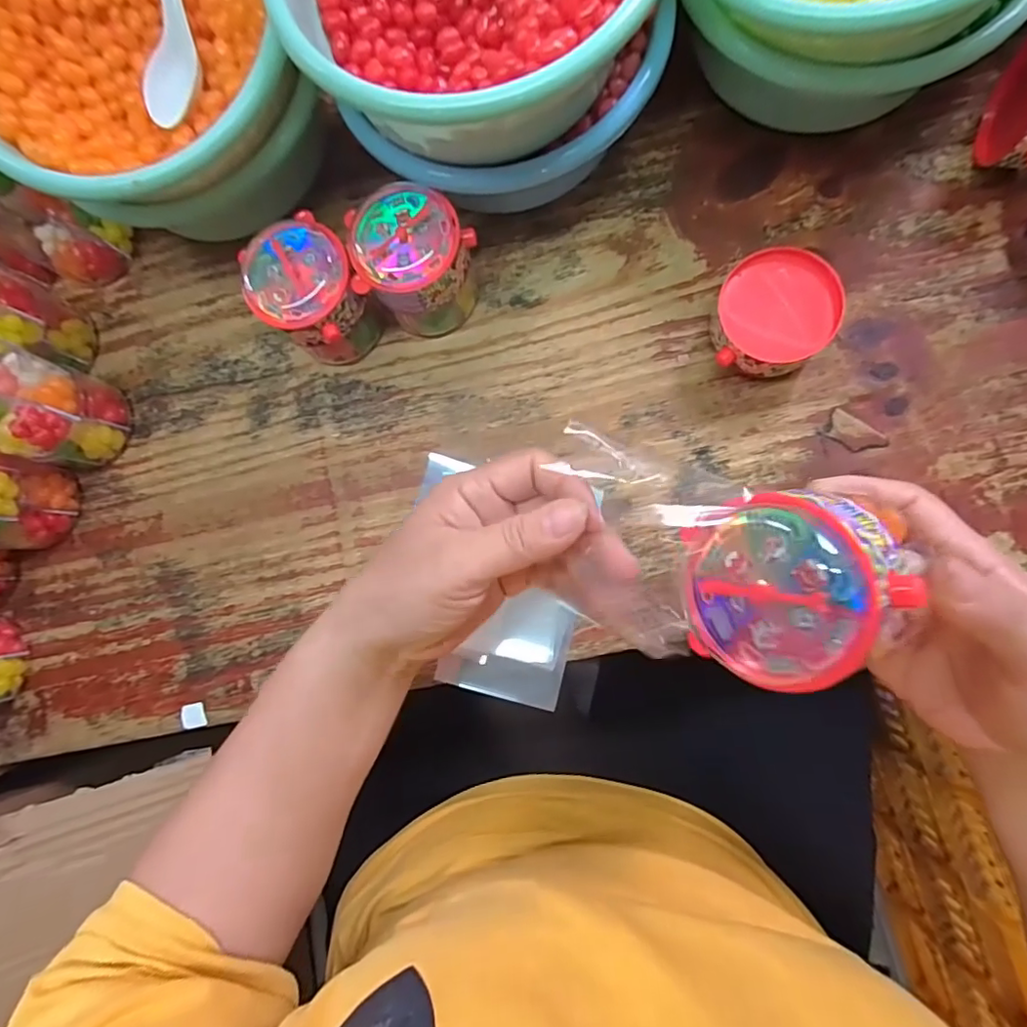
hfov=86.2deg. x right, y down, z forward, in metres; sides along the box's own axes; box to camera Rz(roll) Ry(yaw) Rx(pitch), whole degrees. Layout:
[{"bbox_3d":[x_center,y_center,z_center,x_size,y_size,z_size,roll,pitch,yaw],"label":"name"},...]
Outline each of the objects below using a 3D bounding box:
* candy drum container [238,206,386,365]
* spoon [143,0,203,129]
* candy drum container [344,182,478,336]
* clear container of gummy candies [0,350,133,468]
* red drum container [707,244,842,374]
[{"bbox_3d":[-0.121,-0.133,0.347,0.060,0.069,0.062,0,87,7],"label":"candy drum container"},{"bbox_3d":[-0.191,-0.272,0.300,0.026,0.017,0.111,5,103,7],"label":"spoon"},{"bbox_3d":[-0.060,-0.152,0.343,0.065,0.067,0.065,0,87,7],"label":"candy drum container"},{"bbox_3d":[-0.311,-0.068,0.371,0.054,0.075,0.066,10,88,8],"label":"clear container of gummy candies"},{"bbox_3d":[0.152,-0.114,0.327,0.065,0.039,0.067,0,87,7],"label":"red drum container"}]

